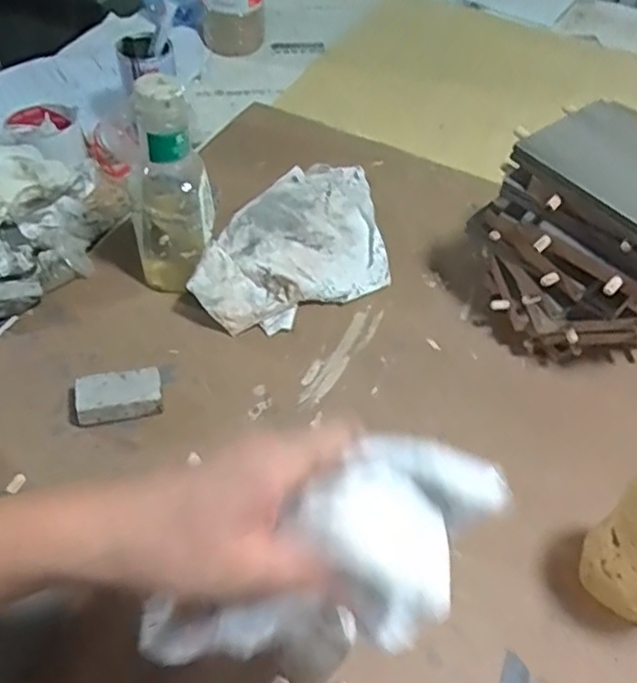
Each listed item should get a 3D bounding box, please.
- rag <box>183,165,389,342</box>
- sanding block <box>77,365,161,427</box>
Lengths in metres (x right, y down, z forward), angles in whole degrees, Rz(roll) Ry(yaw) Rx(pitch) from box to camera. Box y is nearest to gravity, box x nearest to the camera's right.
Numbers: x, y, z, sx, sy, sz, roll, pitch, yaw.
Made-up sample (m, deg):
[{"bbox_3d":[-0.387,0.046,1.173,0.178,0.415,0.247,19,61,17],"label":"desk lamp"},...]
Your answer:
[{"bbox_3d":[-0.017,-0.114,0.676,0.173,0.053,0.248,5,51,1],"label":"rag"},{"bbox_3d":[-0.165,0.044,0.552,0.065,0.022,0.036,-11,52,-12],"label":"sanding block"}]

